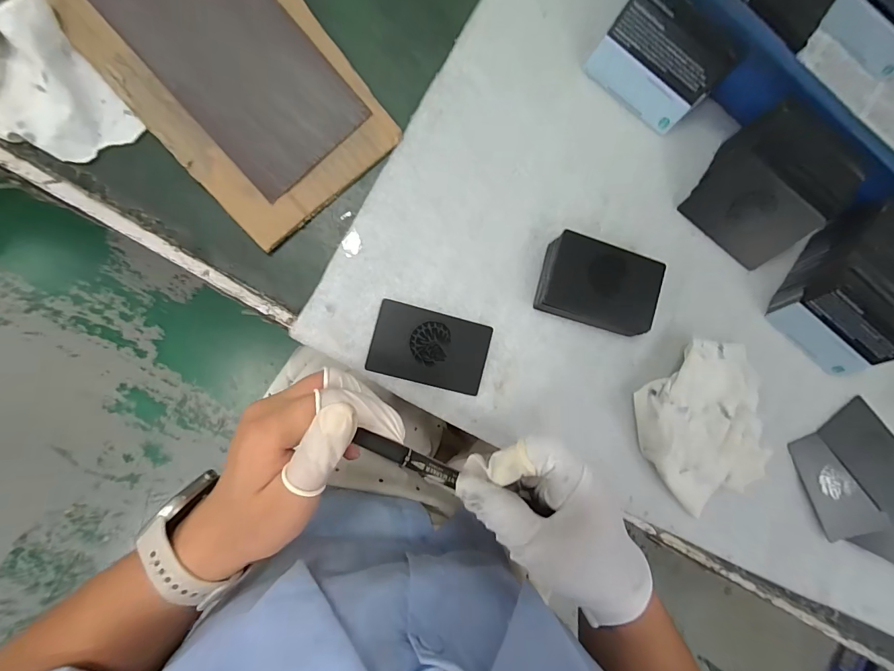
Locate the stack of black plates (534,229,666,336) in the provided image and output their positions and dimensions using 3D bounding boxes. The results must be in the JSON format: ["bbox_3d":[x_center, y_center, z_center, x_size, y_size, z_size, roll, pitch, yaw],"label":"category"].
[{"bbox_3d":[0.115,-0.037,0.293,0.086,0.024,0.058,16,87,-9],"label":"stack of black plates"}]

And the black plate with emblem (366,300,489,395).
[{"bbox_3d":[-0.012,0.009,0.284,0.084,0.004,0.053,15,87,-9],"label":"black plate with emblem"}]

